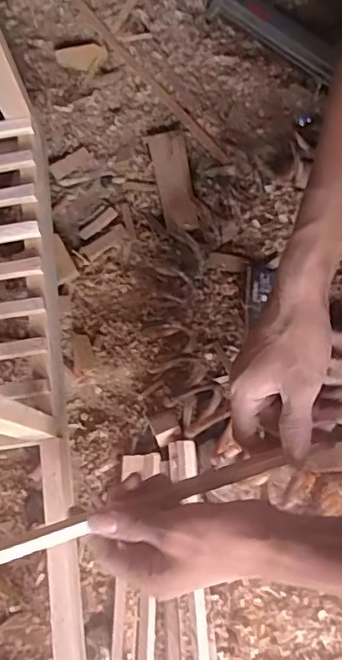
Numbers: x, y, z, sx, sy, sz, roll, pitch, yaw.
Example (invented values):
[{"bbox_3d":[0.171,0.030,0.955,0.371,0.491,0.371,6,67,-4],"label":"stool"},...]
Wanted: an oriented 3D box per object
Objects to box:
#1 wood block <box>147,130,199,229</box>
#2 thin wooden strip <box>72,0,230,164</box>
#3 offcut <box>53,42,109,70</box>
[{"bbox_3d":[0.002,-0.162,0.611,0.038,0.020,0.115,-8,76,-4],"label":"wood block"},{"bbox_3d":[-0.054,-0.323,0.655,0.014,0.009,0.357,-36,80,-10],"label":"thin wooden strip"},{"bbox_3d":[-0.102,-0.315,0.653,0.057,0.012,0.027,-15,77,-5],"label":"offcut"}]

